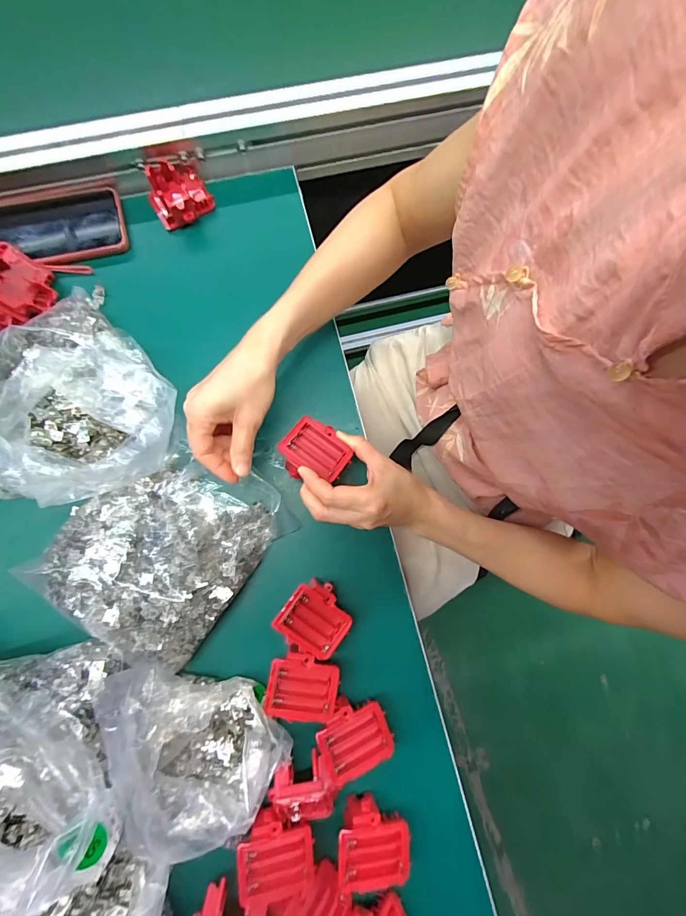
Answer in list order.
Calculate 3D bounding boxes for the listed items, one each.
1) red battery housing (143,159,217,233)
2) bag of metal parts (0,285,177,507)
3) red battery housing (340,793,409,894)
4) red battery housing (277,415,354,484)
[{"bbox_3d":[-0.191,-0.307,0.429,0.066,0.036,0.070,-31,85,-6],"label":"red battery housing"},{"bbox_3d":[-0.268,-0.059,0.360,0.166,0.079,0.219,-41,86,-7],"label":"bag of metal parts"},{"bbox_3d":[0.029,0.356,0.343,0.064,0.029,0.058,5,82,-2],"label":"red battery housing"},{"bbox_3d":[-0.028,-0.006,0.379,0.066,0.022,0.061,37,64,-4],"label":"red battery housing"}]

